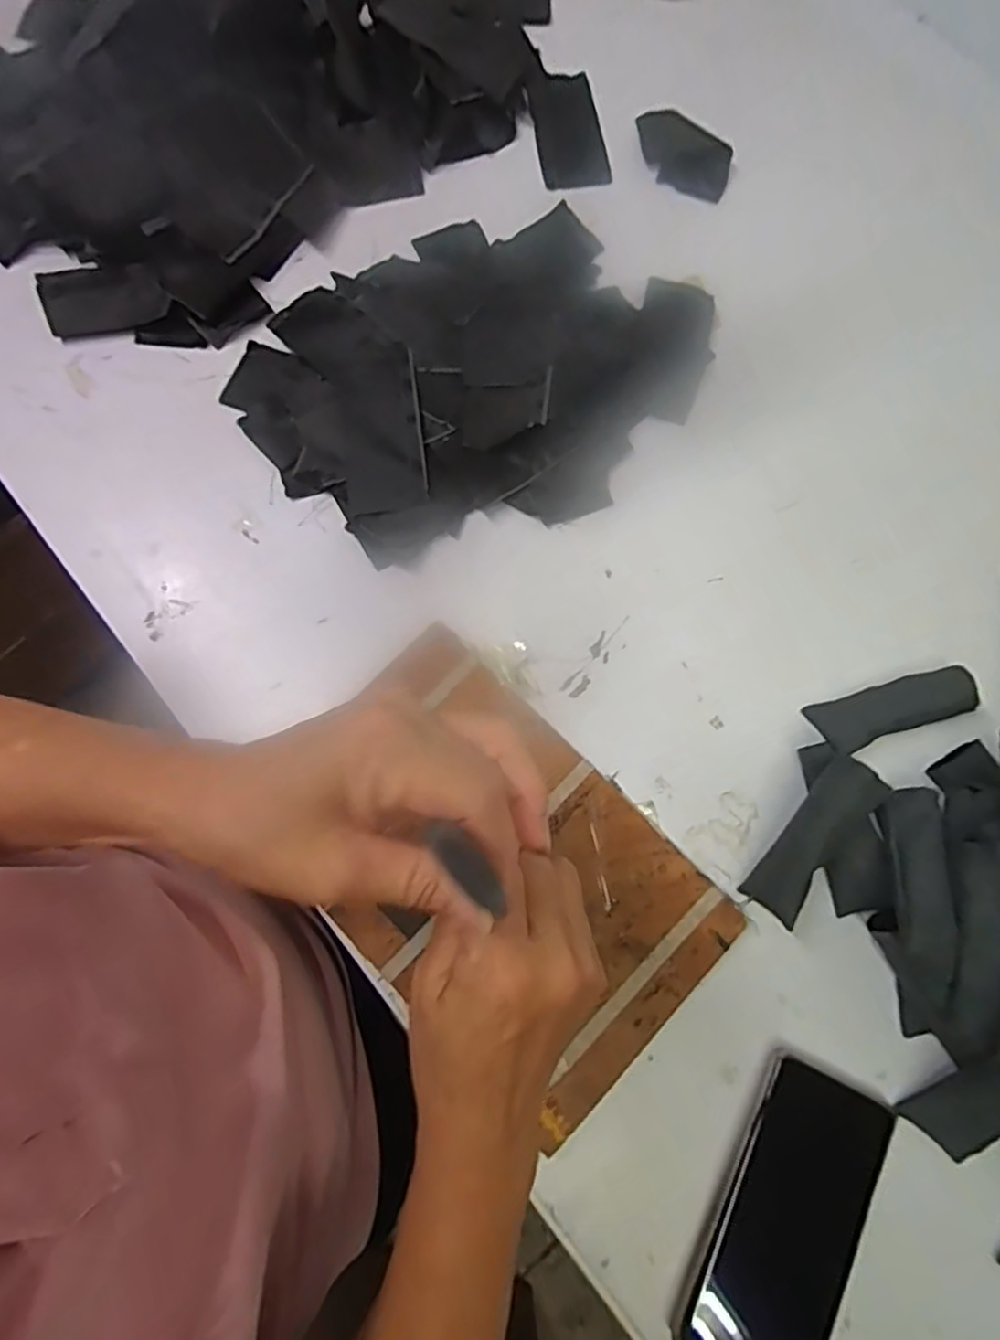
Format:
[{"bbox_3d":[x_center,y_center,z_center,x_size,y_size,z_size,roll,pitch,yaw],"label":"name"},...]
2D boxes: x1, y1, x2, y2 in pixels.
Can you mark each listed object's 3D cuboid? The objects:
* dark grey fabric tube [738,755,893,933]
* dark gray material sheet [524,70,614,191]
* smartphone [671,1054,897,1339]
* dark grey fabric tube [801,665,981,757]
[{"bbox_3d":[0.188,0.101,0.387,0.028,0.023,0.101,37,92,8],"label":"dark grey fabric tube"},{"bbox_3d":[0.057,-0.449,0.544,0.054,0.004,0.117,-8,76,-3],"label":"dark gray material sheet"},{"bbox_3d":[0.157,0.304,0.359,0.073,0.017,0.157,27,77,6],"label":"smartphone"},{"bbox_3d":[0.257,0.025,0.422,0.108,0.018,0.033,-16,77,-5],"label":"dark grey fabric tube"}]

